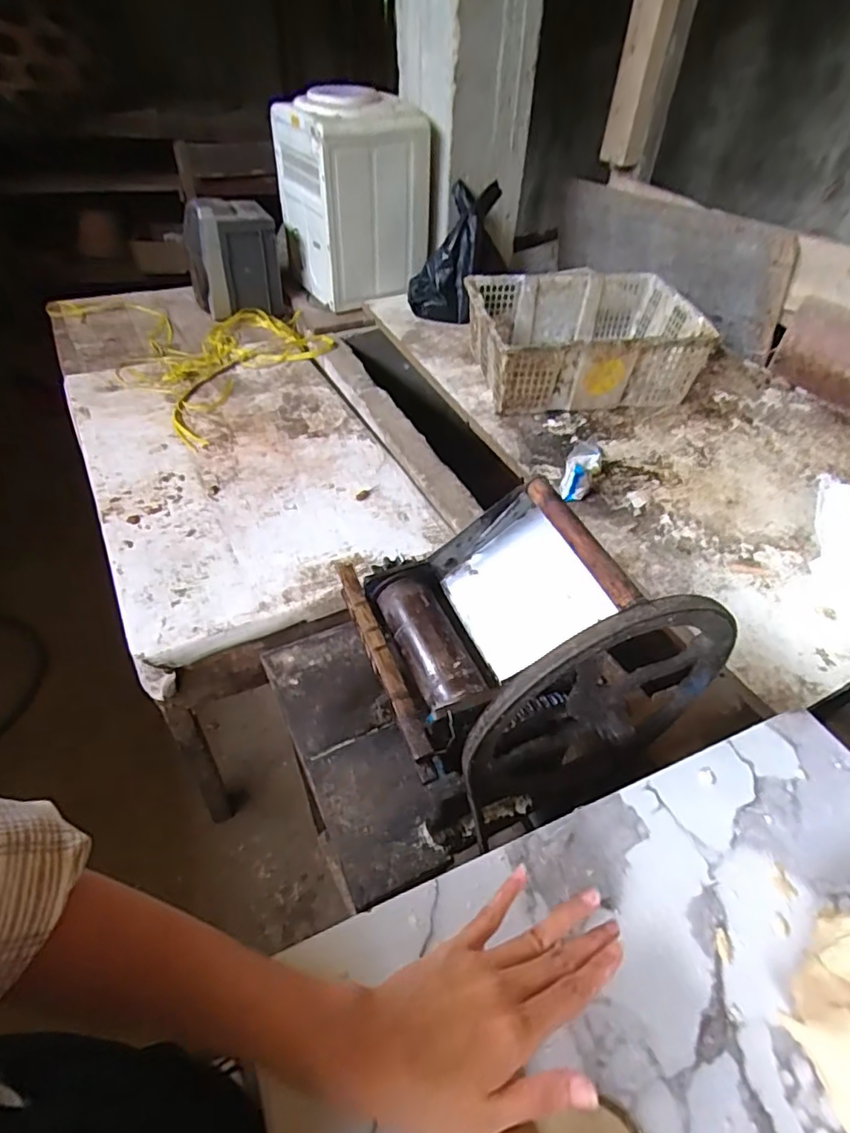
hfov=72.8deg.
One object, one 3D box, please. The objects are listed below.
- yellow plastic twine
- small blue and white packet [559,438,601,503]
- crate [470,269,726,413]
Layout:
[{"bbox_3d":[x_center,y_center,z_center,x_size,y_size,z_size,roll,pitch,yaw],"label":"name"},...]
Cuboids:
[{"bbox_3d":[-0.568,-0.595,1.492,0.508,0.056,0.814,-34,55,-28],"label":"yellow plastic twine"},{"bbox_3d":[0.281,-0.183,1.048,0.060,0.063,0.140,19,62,18],"label":"small blue and white packet"},{"bbox_3d":[0.354,-0.510,1.317,0.481,0.180,0.334,-7,46,-6],"label":"crate"}]

